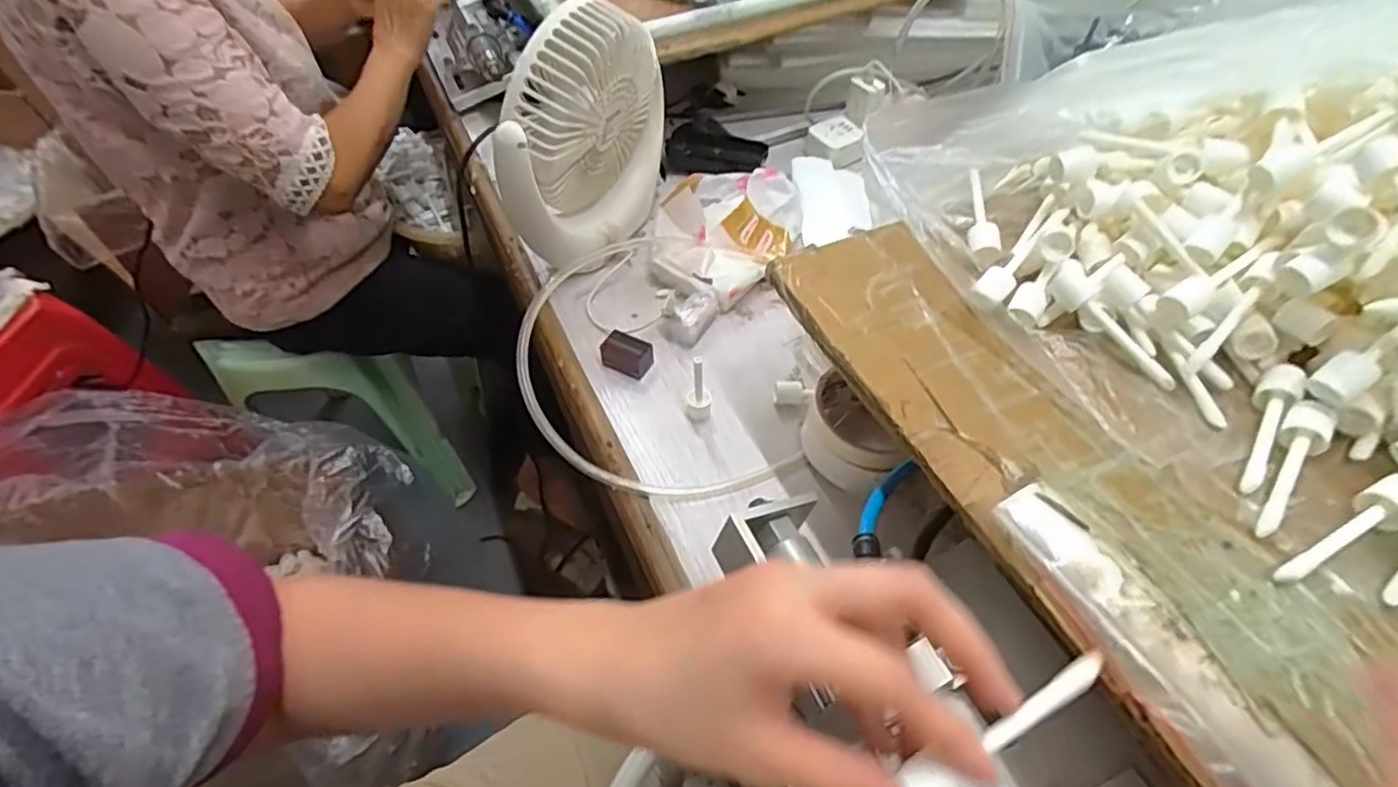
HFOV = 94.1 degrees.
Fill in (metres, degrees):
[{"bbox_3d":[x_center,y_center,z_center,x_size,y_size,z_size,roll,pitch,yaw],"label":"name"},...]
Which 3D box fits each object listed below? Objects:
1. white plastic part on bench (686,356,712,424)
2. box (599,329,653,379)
[{"bbox_3d":[0.000,-0.001,0.492,0.019,0.061,0.017,-1,52,1],"label":"white plastic part on bench"},{"bbox_3d":[-0.060,-0.031,0.547,0.043,0.029,0.027,28,58,21],"label":"box"}]

